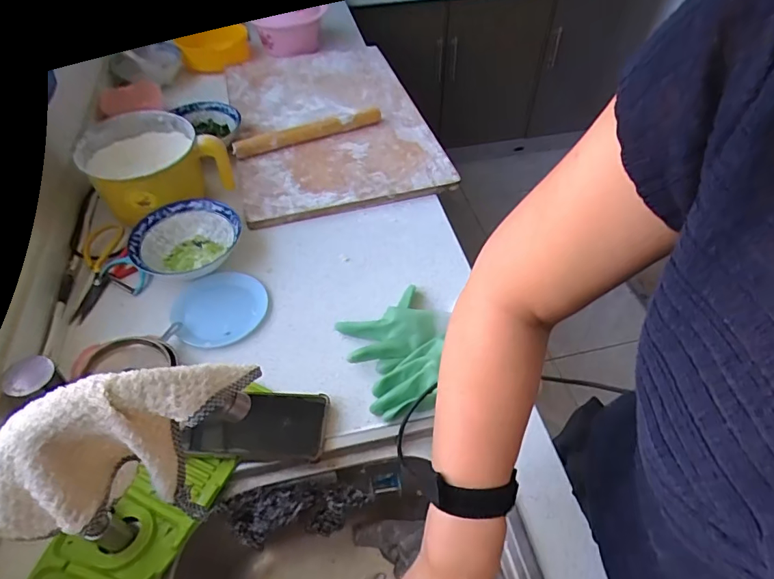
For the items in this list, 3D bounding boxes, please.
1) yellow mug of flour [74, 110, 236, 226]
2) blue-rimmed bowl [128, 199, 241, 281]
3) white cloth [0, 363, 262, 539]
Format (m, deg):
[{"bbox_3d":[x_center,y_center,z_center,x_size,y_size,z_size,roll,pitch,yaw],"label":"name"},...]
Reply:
[{"bbox_3d":[-0.358,-0.186,0.732,0.148,0.117,0.170,38,58,26],"label":"yellow mug of flour"},{"bbox_3d":[-0.285,-0.071,0.686,0.143,0.050,0.123,-12,50,-10],"label":"blue-rimmed bowl"},{"bbox_3d":[-0.180,0.113,0.326,0.186,0.126,0.048,-20,51,-16],"label":"white cloth"}]

